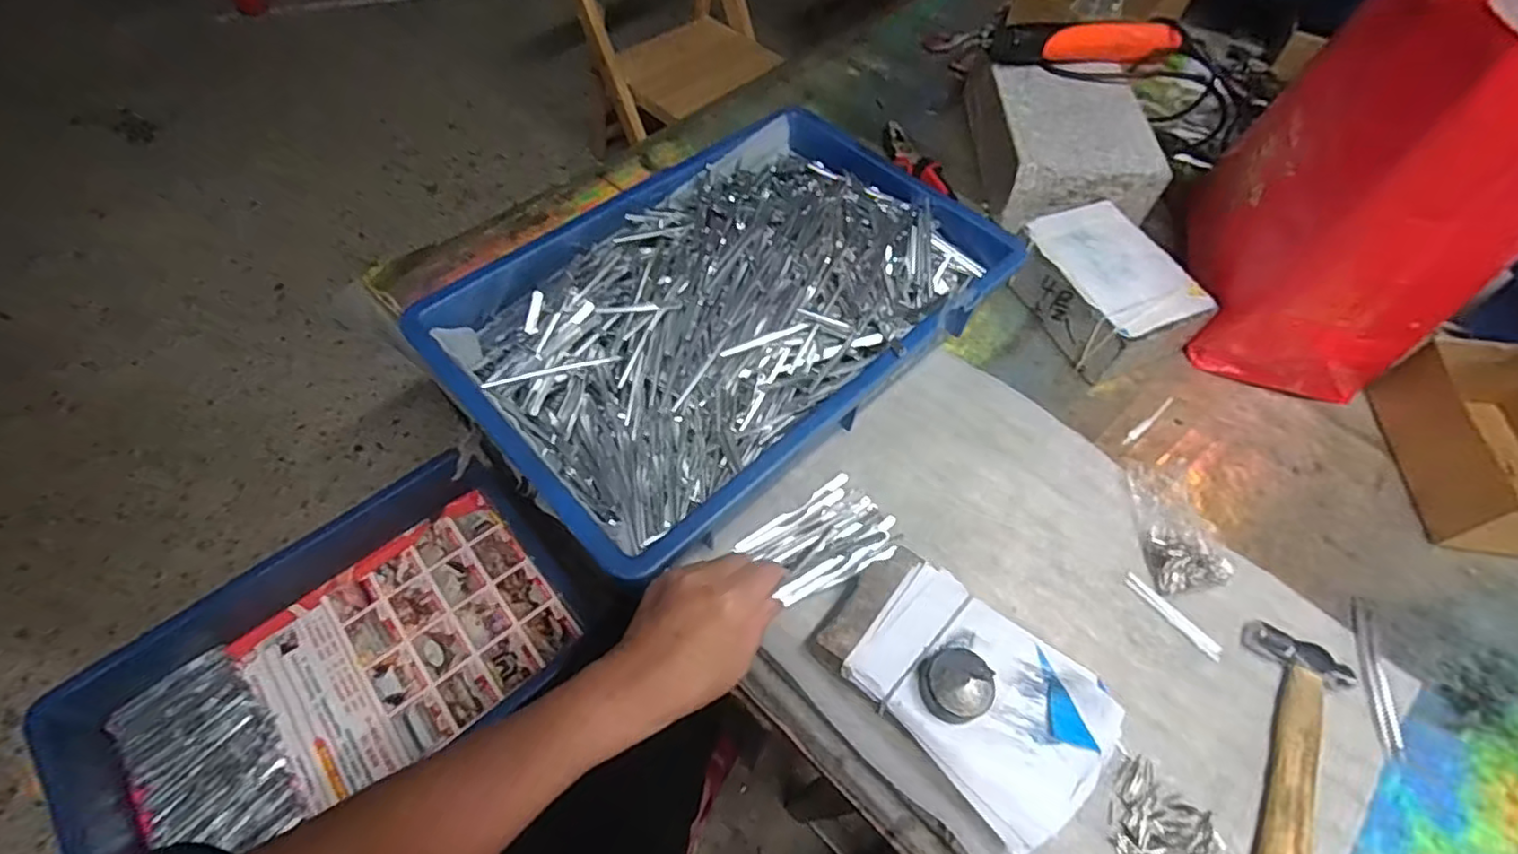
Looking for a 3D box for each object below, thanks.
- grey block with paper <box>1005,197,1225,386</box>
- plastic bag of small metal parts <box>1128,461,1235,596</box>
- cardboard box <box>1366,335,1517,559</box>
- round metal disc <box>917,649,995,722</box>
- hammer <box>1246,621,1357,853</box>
[{"bbox_3d":[0.310,-0.125,0.583,0.108,0.066,0.151,-21,61,-15],"label":"grey block with paper"},{"bbox_3d":[0.312,0.070,0.474,0.056,0.036,0.090,-5,58,-6],"label":"plastic bag of small metal parts"},{"bbox_3d":[0.576,0.017,0.498,0.115,0.077,0.156,6,57,1],"label":"cardboard box"},{"bbox_3d":[0.116,0.153,0.379,0.039,0.022,0.038,1,57,-2],"label":"round metal disc"},{"bbox_3d":[0.333,0.206,0.400,0.058,0.016,0.156,24,59,12],"label":"hammer"}]

